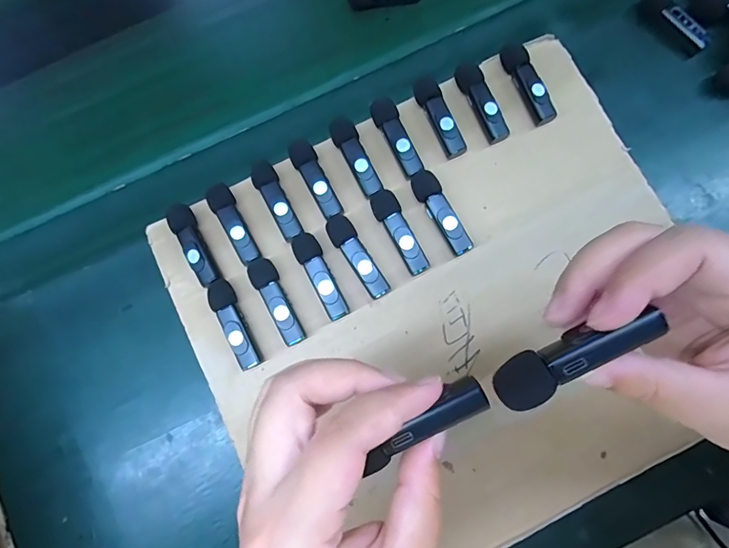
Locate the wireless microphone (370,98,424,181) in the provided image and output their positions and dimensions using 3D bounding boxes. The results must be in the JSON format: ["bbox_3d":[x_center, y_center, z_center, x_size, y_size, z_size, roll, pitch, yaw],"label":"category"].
[{"bbox_3d":[0.023,-0.101,0.329,0.019,0.017,0.065,-23,75,-2],"label":"wireless microphone"}]

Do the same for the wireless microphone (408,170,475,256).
[{"bbox_3d":[0.054,-0.044,0.317,0.018,0.016,0.066,-27,76,-3],"label":"wireless microphone"}]

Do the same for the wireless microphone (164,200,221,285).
[{"bbox_3d":[-0.125,-0.023,0.318,0.018,0.010,0.065,-31,76,-4],"label":"wireless microphone"}]

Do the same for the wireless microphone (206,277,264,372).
[{"bbox_3d":[-0.092,0.035,0.308,0.017,0.011,0.064,-28,76,-3],"label":"wireless microphone"}]

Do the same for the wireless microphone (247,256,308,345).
[{"bbox_3d":[-0.062,0.018,0.309,0.018,0.010,0.065,-31,76,-4],"label":"wireless microphone"}]

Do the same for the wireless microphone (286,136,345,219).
[{"bbox_3d":[-0.037,-0.071,0.324,0.018,0.011,0.063,-27,76,-3],"label":"wireless microphone"}]

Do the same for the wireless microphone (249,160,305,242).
[{"bbox_3d":[-0.065,-0.055,0.321,0.017,0.010,0.063,-28,76,-3],"label":"wireless microphone"}]

